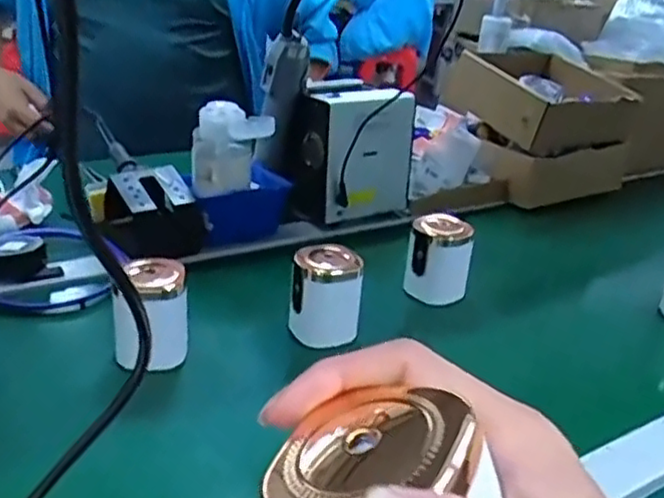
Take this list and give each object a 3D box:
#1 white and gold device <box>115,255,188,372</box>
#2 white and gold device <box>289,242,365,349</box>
[{"bbox_3d":[-0.141,0.049,0.546,0.057,0.074,0.050,-2,25,-16],"label":"white and gold device"},{"bbox_3d":[-0.005,0.041,0.596,0.058,0.071,0.054,6,24,2],"label":"white and gold device"}]

